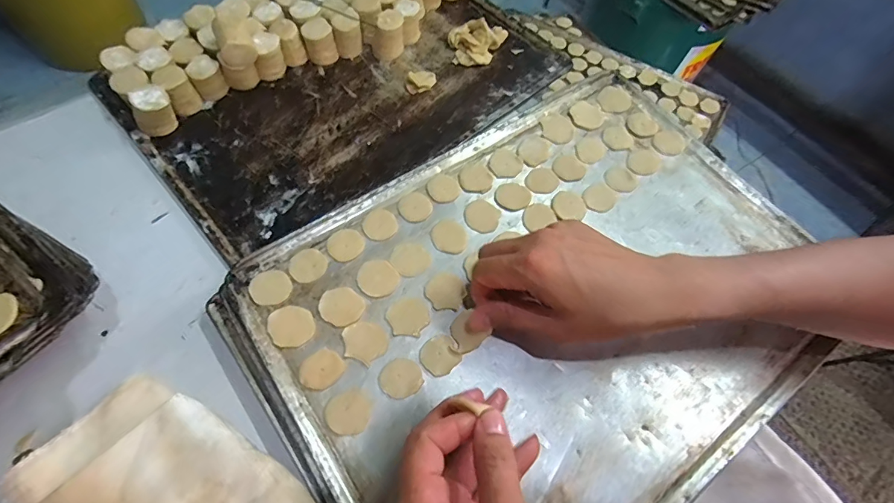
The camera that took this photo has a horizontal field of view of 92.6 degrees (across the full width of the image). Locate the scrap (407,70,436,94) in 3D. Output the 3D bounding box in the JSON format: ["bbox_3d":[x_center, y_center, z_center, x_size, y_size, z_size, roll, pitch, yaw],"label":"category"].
[{"bbox_3d":[-0.030,-0.201,0.502,0.036,0.009,0.032,-8,64,-9],"label":"scrap"}]

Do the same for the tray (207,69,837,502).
[{"bbox_3d":[0.083,0.022,0.367,0.462,0.018,0.362,-34,68,-19],"label":"tray"}]

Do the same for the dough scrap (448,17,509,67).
[{"bbox_3d":[0.033,-0.260,0.529,0.060,0.022,0.069,29,64,9],"label":"dough scrap"}]

